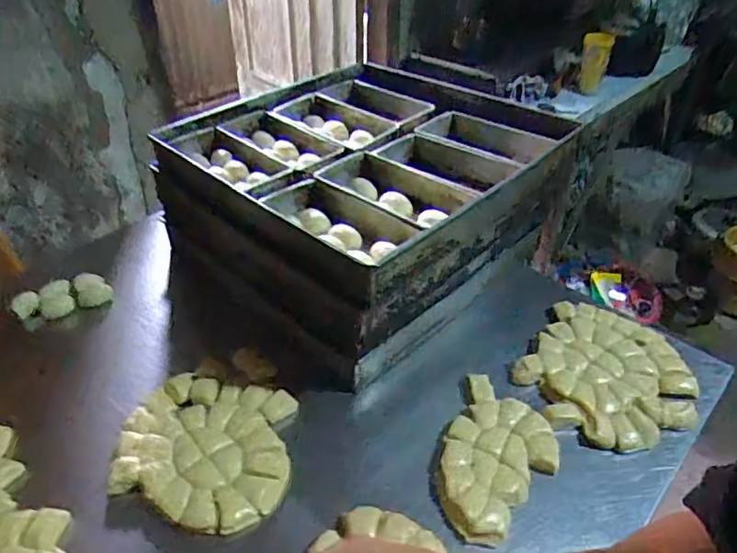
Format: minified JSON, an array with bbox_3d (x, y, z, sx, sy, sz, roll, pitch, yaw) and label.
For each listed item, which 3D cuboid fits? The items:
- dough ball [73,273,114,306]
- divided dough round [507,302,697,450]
[{"bbox_3d":[-0.407,0.018,0.846,0.047,0.032,0.043,1,39,-1],"label":"dough ball"},{"bbox_3d":[0.314,0.123,0.743,0.199,0.023,0.237,26,45,27],"label":"divided dough round"}]

